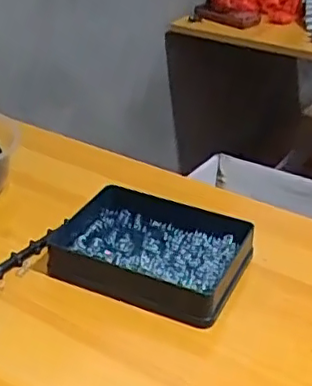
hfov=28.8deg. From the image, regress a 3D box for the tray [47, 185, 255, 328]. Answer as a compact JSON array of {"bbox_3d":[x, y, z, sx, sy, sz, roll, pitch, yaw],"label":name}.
[{"bbox_3d":[-0.008,0.045,0.511,0.162,0.029,0.111,16,35,21],"label":"tray"}]

